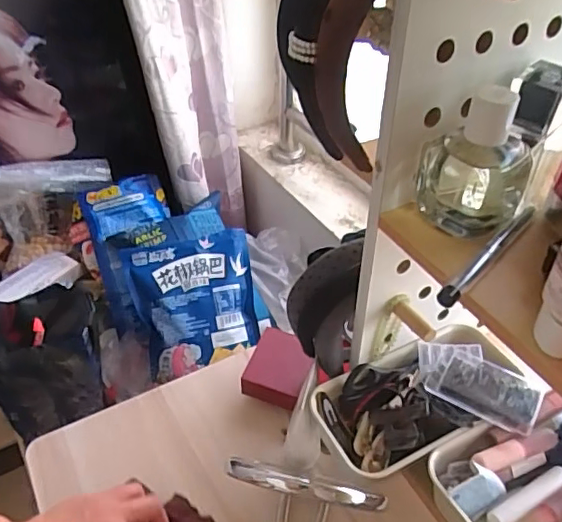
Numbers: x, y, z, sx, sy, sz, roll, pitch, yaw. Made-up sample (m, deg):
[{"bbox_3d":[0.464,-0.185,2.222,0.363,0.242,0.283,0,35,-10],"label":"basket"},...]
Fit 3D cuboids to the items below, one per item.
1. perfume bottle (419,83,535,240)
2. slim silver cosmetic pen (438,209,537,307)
[{"bbox_3d":[0.134,-0.071,0.383,0.071,0.090,0.061,21,46,22],"label":"perfume bottle"},{"bbox_3d":[0.139,-0.005,0.372,0.009,0.014,0.130,31,50,29],"label":"slim silver cosmetic pen"}]

